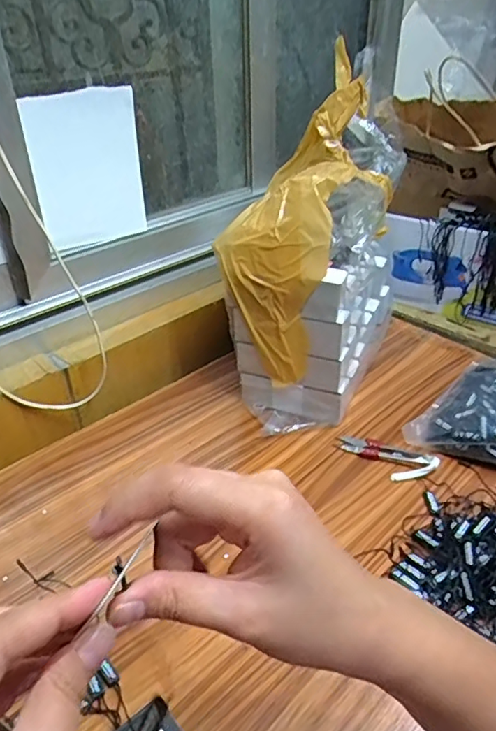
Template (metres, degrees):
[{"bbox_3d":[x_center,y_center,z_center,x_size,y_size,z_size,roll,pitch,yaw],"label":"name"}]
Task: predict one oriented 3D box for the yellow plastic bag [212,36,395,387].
[{"bbox_3d":[0.061,-0.170,0.601,0.115,0.141,0.357,14,78,23],"label":"yellow plastic bag"}]

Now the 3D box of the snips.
[{"bbox_3d":[0.142,0.097,0.576,0.106,0.008,0.042,14,37,24],"label":"snips"}]

